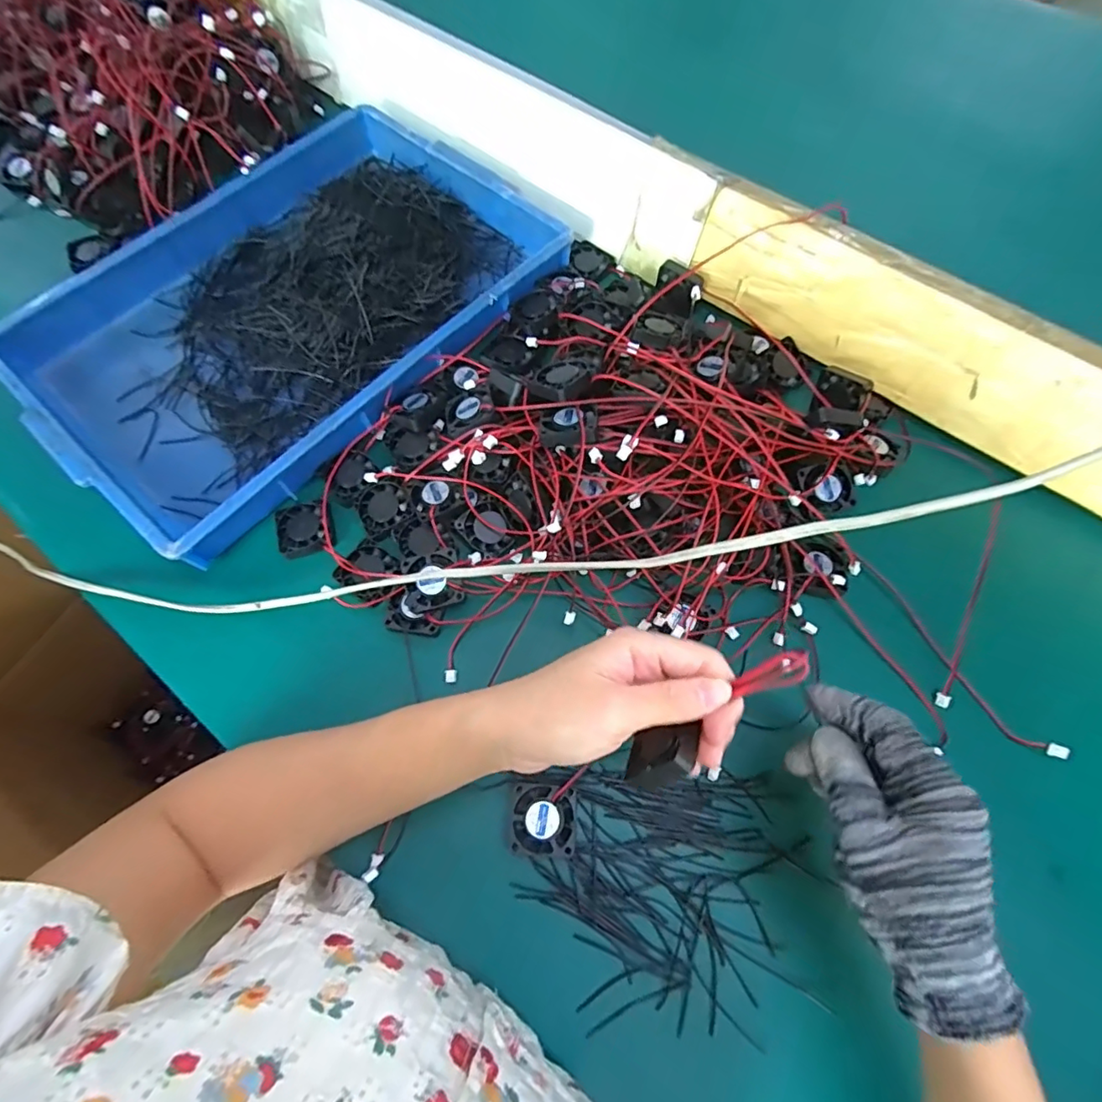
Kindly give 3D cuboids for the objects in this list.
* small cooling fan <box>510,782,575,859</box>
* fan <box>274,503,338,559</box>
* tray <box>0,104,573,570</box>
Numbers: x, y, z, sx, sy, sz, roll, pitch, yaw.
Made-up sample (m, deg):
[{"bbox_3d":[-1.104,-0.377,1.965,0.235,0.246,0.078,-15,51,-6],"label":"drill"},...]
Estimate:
[{"bbox_3d":[-0.004,0.167,0.347,0.040,0.015,0.040,5,68,3],"label":"small cooling fan"},{"bbox_3d":[-0.188,-0.018,0.423,0.040,0.009,0.043,-19,69,-7],"label":"fan"},{"bbox_3d":[-0.232,-0.224,0.494,0.308,0.049,0.437,41,72,14],"label":"tray"}]

